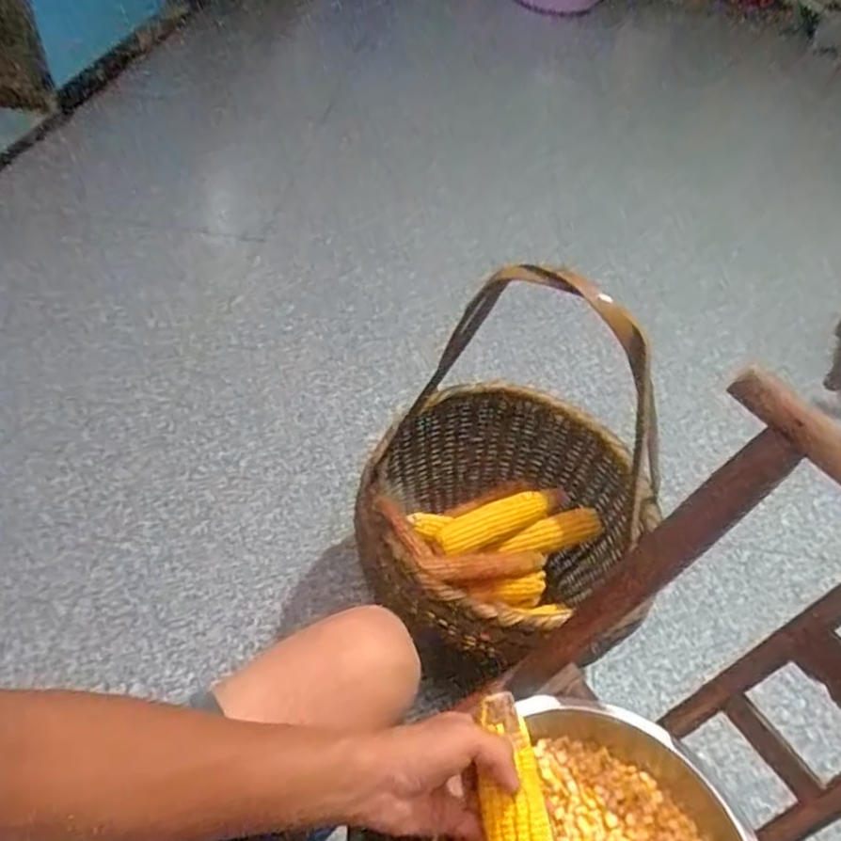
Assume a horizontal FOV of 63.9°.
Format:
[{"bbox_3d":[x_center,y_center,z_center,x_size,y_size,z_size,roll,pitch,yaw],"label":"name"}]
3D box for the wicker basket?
[{"bbox_3d":[0.094,0.071,0.802,0.311,0.523,0.398,5,50,-2],"label":"wicker basket"}]

